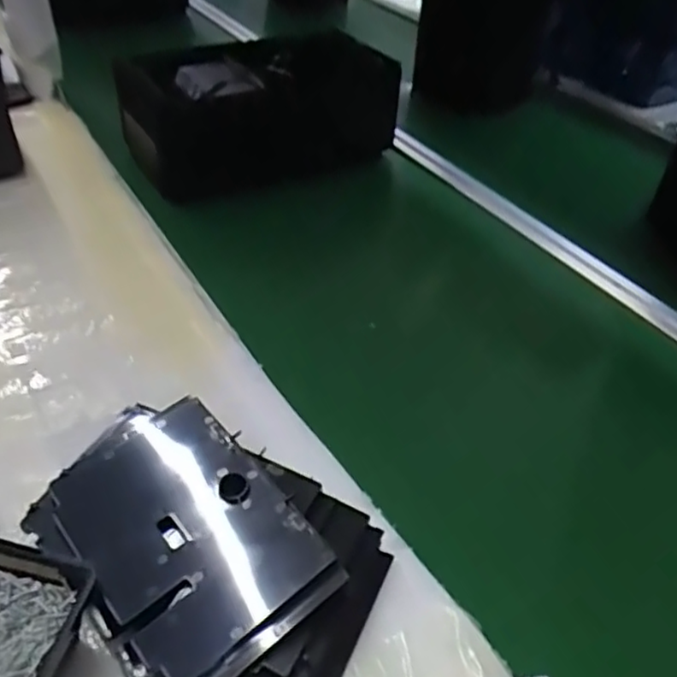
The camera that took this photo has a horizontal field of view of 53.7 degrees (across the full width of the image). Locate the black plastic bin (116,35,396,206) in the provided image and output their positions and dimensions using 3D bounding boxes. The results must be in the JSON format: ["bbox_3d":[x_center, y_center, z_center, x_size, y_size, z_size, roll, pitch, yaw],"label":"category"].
[{"bbox_3d":[-0.093,-0.305,0.925,0.357,0.165,0.130,-26,49,-30],"label":"black plastic bin"}]

